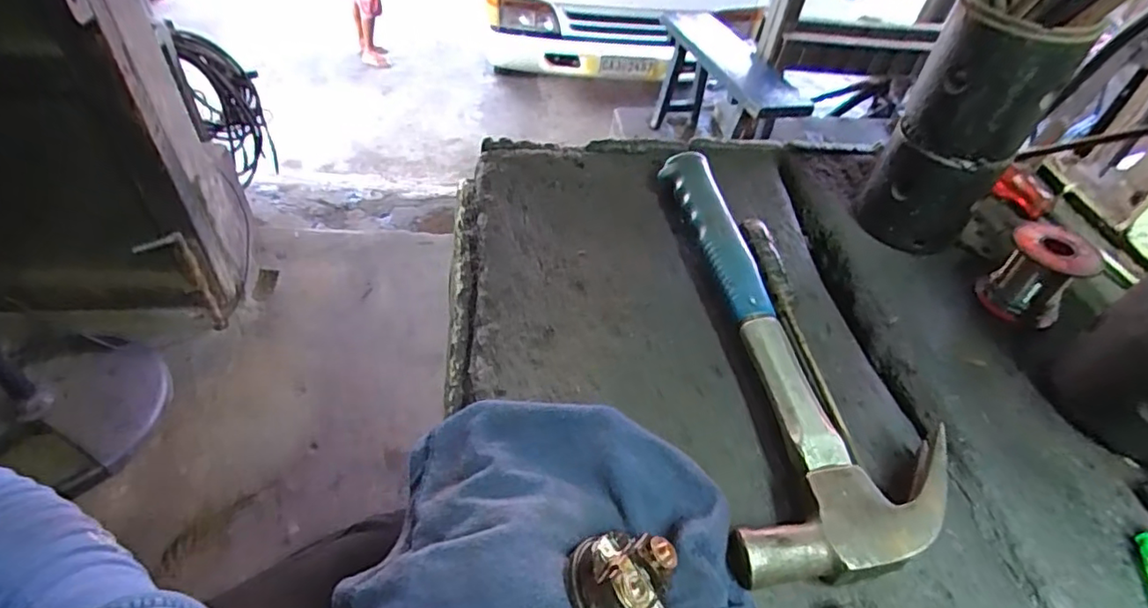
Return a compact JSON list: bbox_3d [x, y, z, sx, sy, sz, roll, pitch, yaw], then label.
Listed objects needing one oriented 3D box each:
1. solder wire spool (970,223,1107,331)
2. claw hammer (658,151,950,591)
[{"bbox_3d":[0.325,-0.020,0.414,0.051,0.060,0.051,4,45,-4],"label":"solder wire spool"},{"bbox_3d":[0.133,0.008,0.388,0.117,0.035,0.331,3,45,-4],"label":"claw hammer"}]

